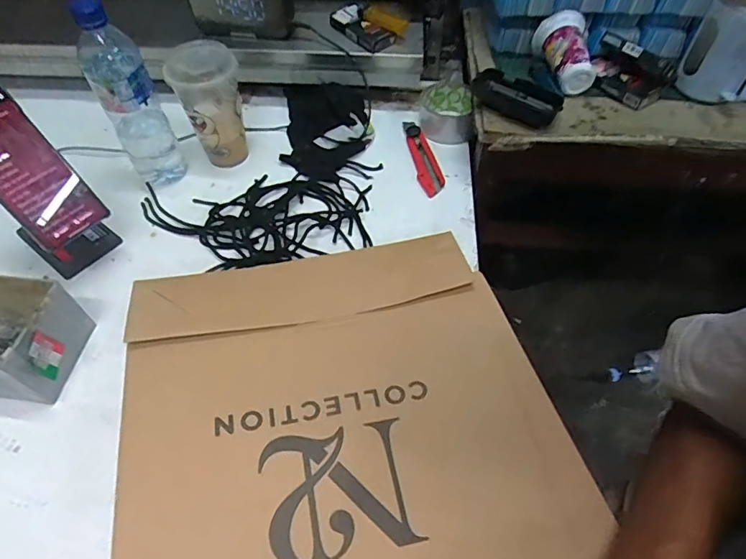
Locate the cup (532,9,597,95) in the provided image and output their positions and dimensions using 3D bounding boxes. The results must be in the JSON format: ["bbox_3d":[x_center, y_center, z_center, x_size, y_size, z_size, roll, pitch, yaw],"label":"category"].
[{"bbox_3d":[0.263,-0.300,0.636,0.061,0.058,0.104,-9,71,-7],"label":"cup"}]

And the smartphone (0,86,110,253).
[{"bbox_3d":[-0.366,-0.116,0.493,0.010,0.167,0.077,2,41,52],"label":"smartphone"}]

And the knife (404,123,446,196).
[{"bbox_3d":[0.074,-0.181,0.684,0.034,0.019,0.156,-8,54,-6],"label":"knife"}]

